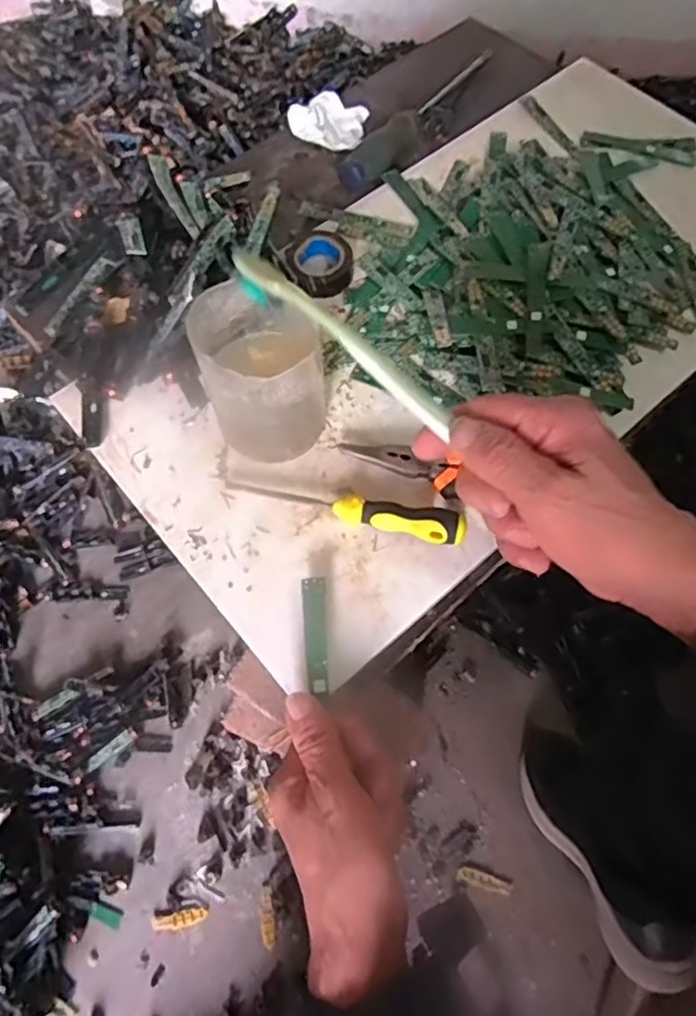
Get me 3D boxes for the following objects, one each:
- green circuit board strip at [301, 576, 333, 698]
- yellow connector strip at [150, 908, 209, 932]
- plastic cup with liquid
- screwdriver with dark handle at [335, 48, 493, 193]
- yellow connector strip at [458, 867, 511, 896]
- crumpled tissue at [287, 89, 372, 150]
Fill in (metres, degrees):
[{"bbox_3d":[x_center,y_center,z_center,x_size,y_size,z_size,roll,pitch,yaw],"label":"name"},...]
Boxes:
[{"bbox_3d":[-0.019,0.076,0.383,0.015,0.009,0.069,-6,66,-1],"label":"green circuit board strip"},{"bbox_3d":[-0.189,0.462,0.725,0.063,0.004,0.016,-9,67,-3],"label":"yellow connector strip"},{"bbox_3d":[-0.052,-0.087,0.407,0.071,0.092,0.084,-19,66,-8],"label":"plastic cup with liquid"},{"bbox_3d":[0.072,-0.372,0.602,0.033,0.034,0.252,32,69,15],"label":"screwdriver with dark handle"},{"bbox_3d":[0.154,0.417,0.723,0.058,0.004,0.016,13,54,12],"label":"yellow connector strip"},{"bbox_3d":[-0.018,-0.364,0.600,0.067,0.023,0.057,18,66,9],"label":"crumpled tissue"}]

